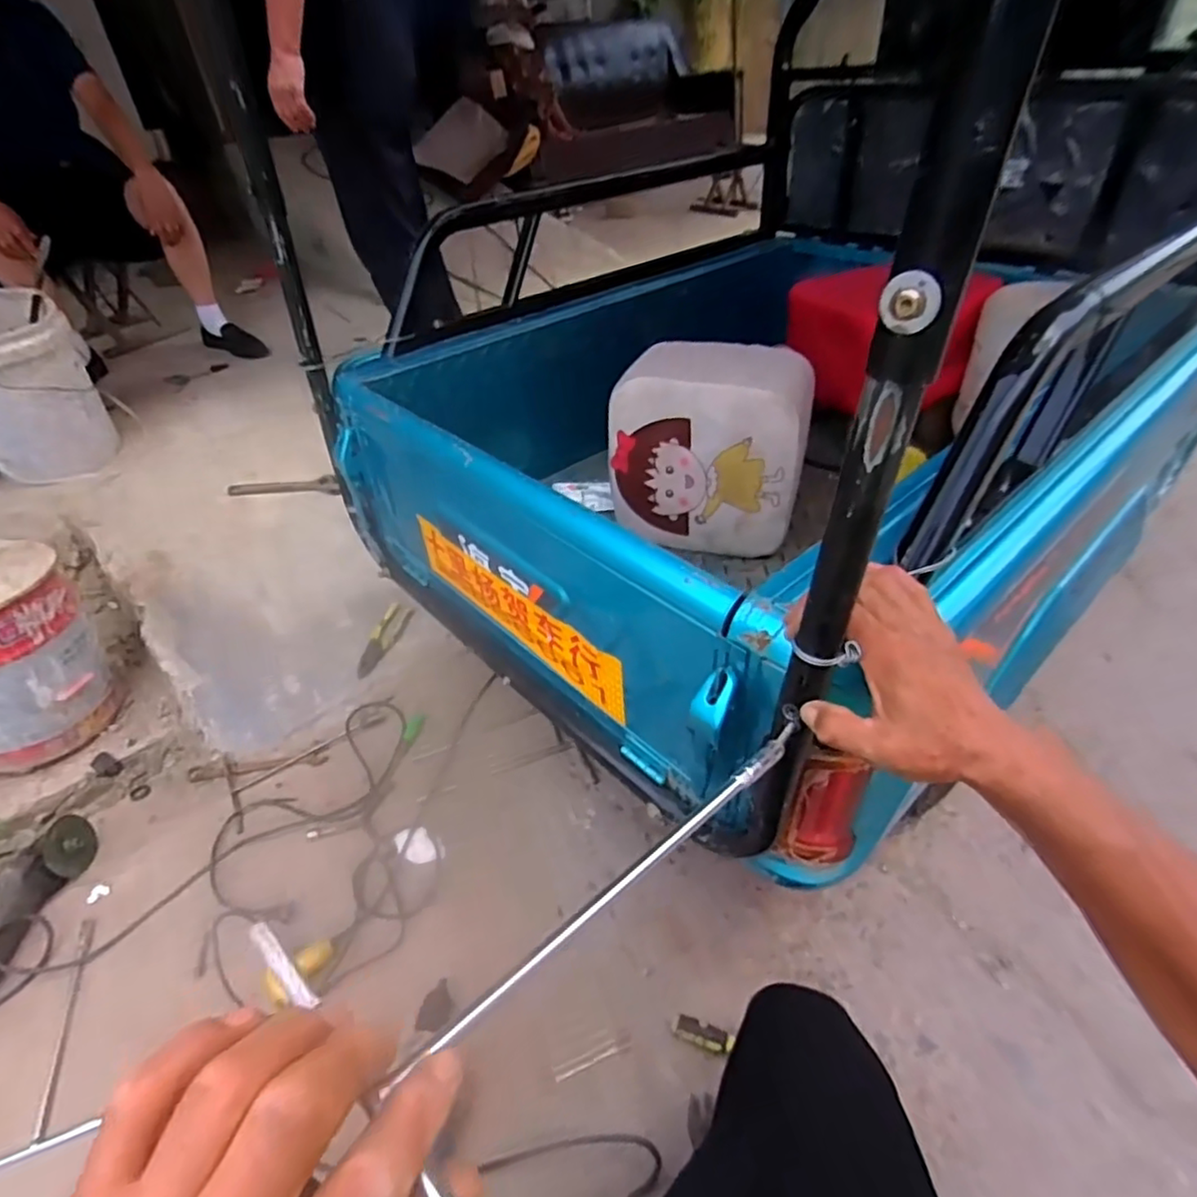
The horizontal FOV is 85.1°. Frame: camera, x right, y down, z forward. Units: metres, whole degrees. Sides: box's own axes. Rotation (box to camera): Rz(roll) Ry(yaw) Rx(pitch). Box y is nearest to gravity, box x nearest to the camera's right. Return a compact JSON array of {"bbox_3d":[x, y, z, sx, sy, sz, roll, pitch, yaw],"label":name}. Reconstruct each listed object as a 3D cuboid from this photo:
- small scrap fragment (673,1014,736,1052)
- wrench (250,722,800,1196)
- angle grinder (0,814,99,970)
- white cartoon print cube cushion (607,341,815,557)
[{"bbox_3d":[0.133,0.548,0.822,0.074,0.012,0.026,9,42,16],"label":"small scrap fragment"},{"bbox_3d":[0.017,0.135,0.340,0.172,0.013,0.321,25,33,32],"label":"wrench"},{"bbox_3d":[-0.893,0.480,0.994,0.082,0.076,0.307,-2,40,4],"label":"angle grinder"},{"bbox_3d":[0.166,-0.224,0.962,0.265,0.253,0.160,13,44,19],"label":"white cartoon print cube cushion"}]

